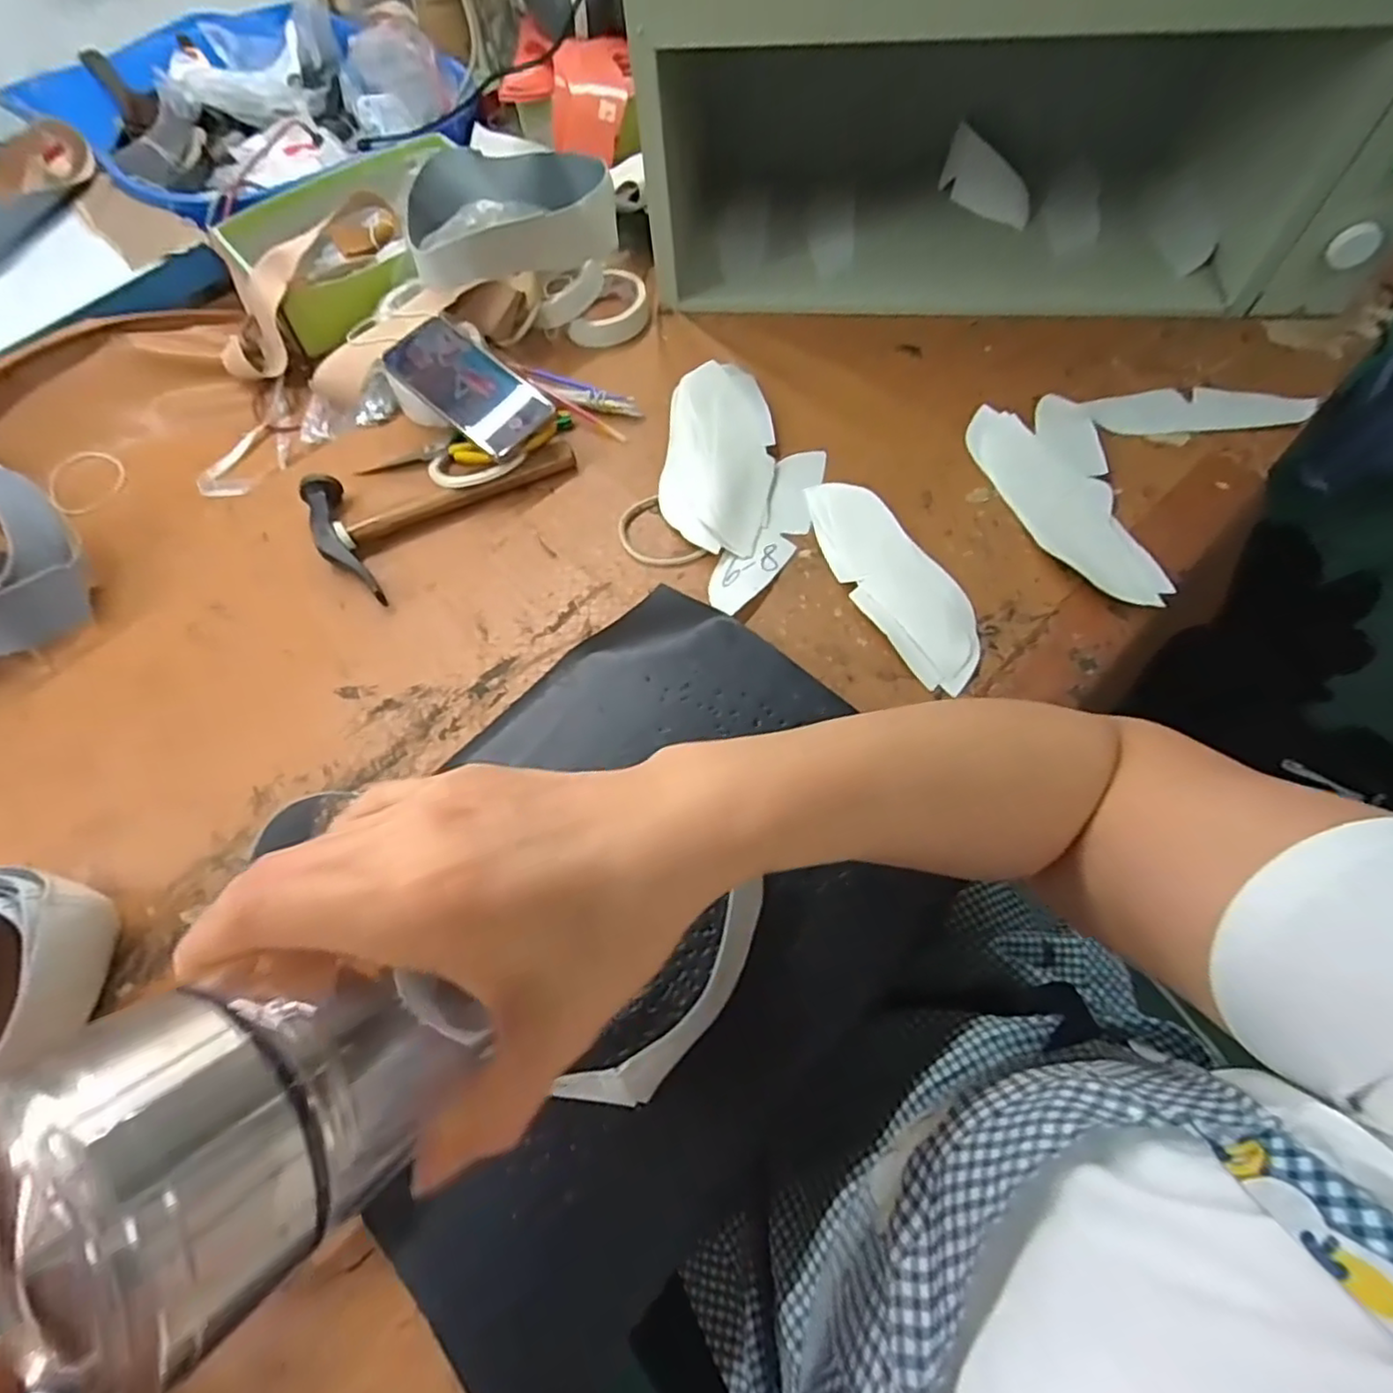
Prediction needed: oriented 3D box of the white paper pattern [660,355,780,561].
[{"bbox_3d":[0.021,-0.223,0.598,0.097,0.019,0.212,4,63,5],"label":"white paper pattern"}]

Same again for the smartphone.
[{"bbox_3d":[-0.209,-0.285,0.603,0.154,0.015,0.074,42,77,9],"label":"smartphone"}]

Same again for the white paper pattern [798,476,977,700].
[{"bbox_3d":[0.160,-0.100,0.539,0.075,0.014,0.210,-27,65,-6],"label":"white paper pattern"}]

